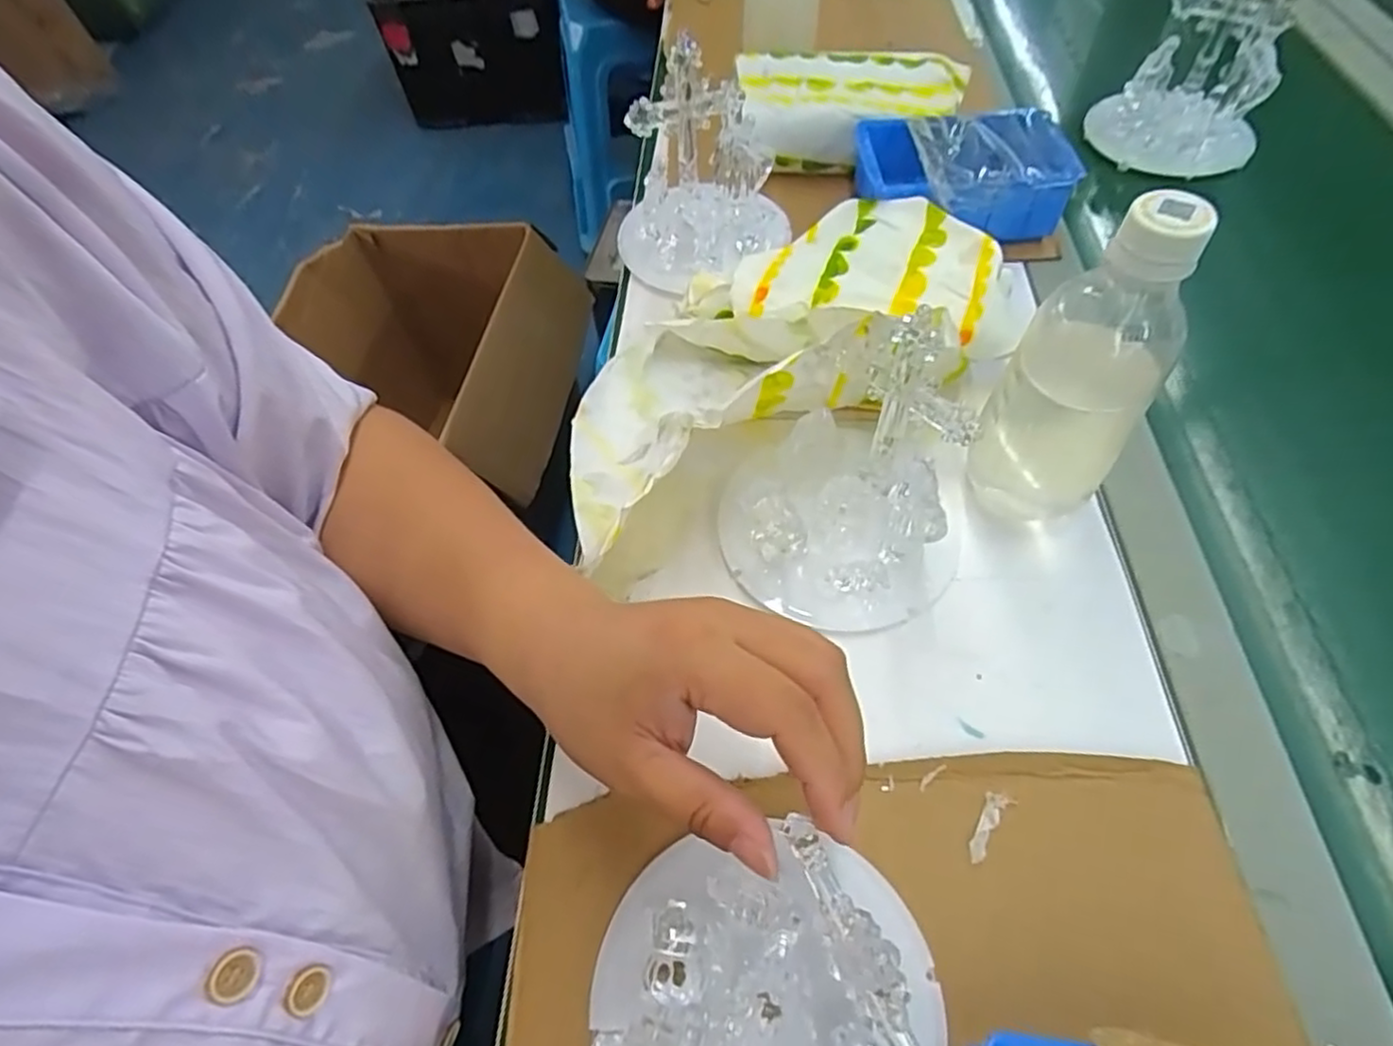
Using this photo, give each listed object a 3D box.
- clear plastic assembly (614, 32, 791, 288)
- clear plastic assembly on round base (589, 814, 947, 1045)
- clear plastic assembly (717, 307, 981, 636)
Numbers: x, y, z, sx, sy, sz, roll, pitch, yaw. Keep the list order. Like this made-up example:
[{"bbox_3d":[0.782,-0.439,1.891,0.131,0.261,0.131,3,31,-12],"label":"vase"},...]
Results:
[{"bbox_3d":[0.007,-0.243,0.488,0.111,0.121,0.105,-2,56,3],"label":"clear plastic assembly"},{"bbox_3d":[0.023,0.179,0.255,0.119,0.032,0.120,-1,56,1],"label":"clear plastic assembly on round base"},{"bbox_3d":[0.079,-0.030,0.351,0.127,0.111,0.122,22,60,18],"label":"clear plastic assembly"}]

